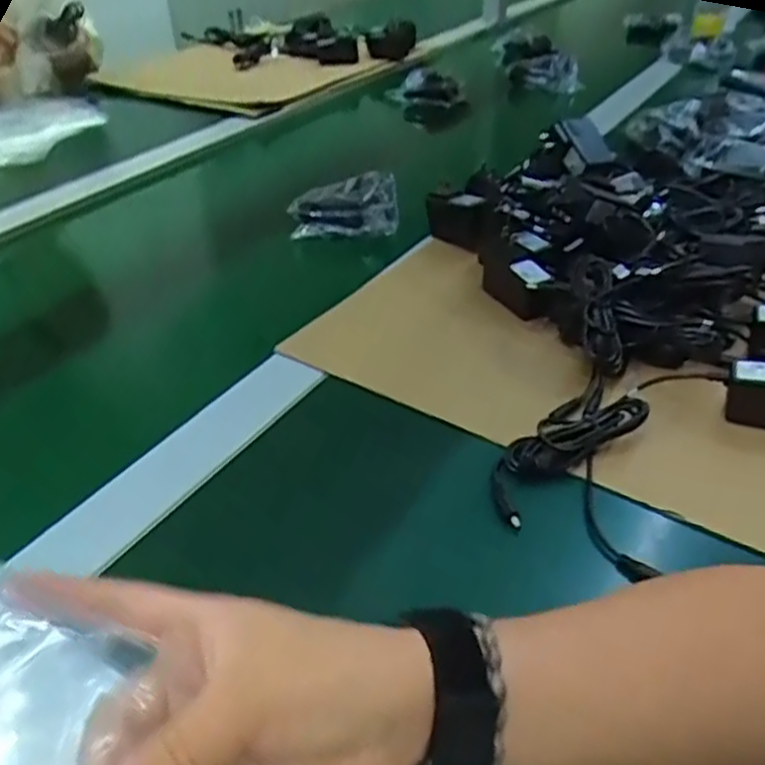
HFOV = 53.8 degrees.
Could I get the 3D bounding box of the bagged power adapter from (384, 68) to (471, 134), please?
[{"bbox_3d":[0.077,-0.467,1.248,0.135,0.092,0.048,25,43,31],"label":"bagged power adapter"}]

